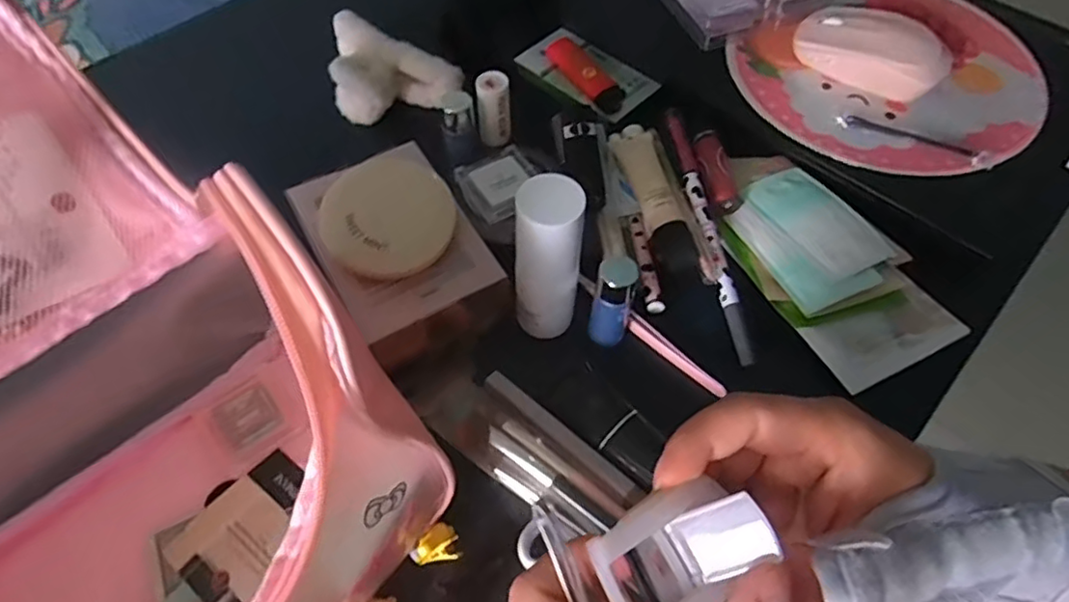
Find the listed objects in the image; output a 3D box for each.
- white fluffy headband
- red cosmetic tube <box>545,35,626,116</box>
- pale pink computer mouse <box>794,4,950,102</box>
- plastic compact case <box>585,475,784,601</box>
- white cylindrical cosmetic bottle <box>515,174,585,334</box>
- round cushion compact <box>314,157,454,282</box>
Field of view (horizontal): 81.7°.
[{"bbox_3d":[-0.104,-0.178,0.451,0.086,0.041,0.079,-13,59,-9],"label":"white fluffy headband"},{"bbox_3d":[0.038,-0.166,0.449,0.024,0.016,0.074,-27,62,-17],"label":"red cosmetic tube"},{"bbox_3d":[0.231,-0.172,0.426,0.095,0.034,0.053,35,63,20],"label":"pale pink computer mouse"},{"bbox_3d":[0.045,0.079,0.194,0.048,0.024,0.036,-30,62,-18],"label":"plastic compact case"},{"bbox_3d":[0.007,-0.020,0.314,0.031,0.092,0.029,9,58,5],"label":"white cylindrical cosmetic bottle"},{"bbox_3d":[-0.081,-0.048,0.343,0.070,0.015,0.074,0,57,0],"label":"round cushion compact"}]

